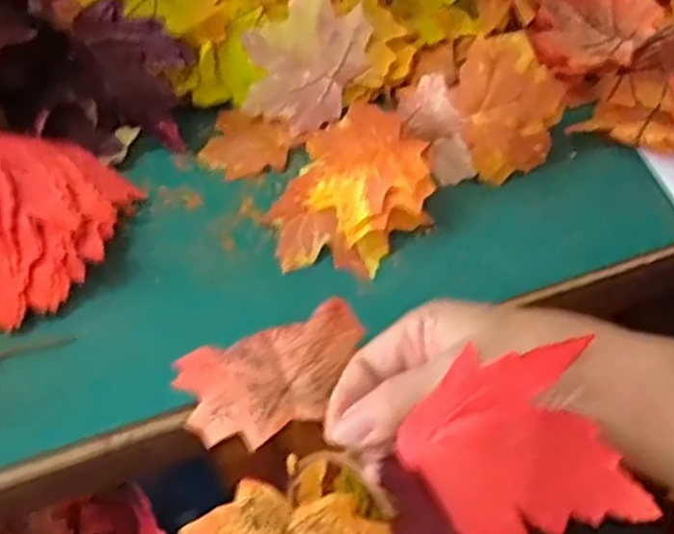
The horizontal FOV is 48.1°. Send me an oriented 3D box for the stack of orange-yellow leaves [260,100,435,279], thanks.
[{"bbox_3d":[0.010,-0.056,0.446,0.089,0.031,0.111,4,55,5],"label":"stack of orange-yellow leaves"}]

